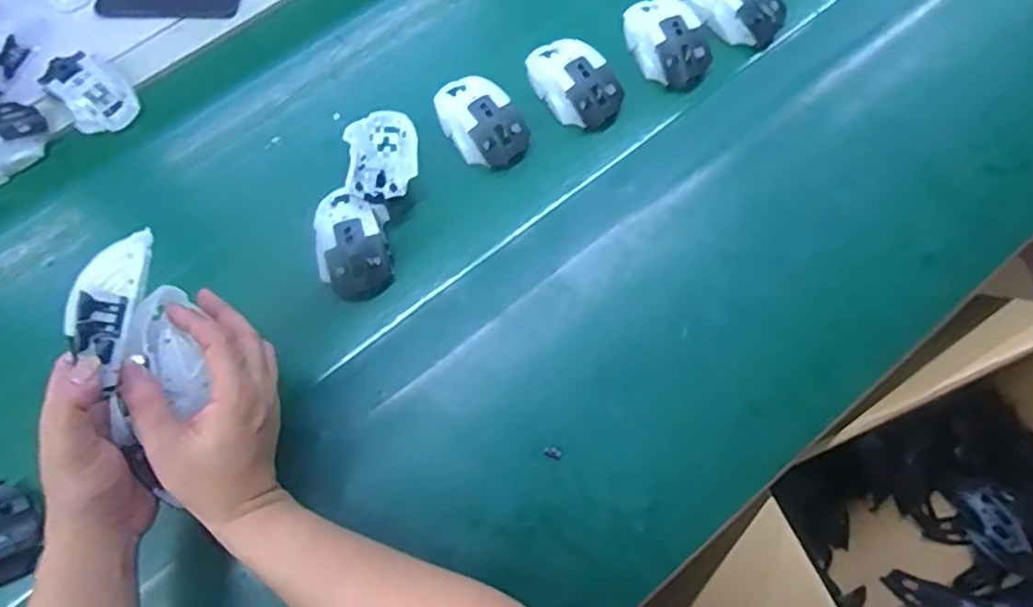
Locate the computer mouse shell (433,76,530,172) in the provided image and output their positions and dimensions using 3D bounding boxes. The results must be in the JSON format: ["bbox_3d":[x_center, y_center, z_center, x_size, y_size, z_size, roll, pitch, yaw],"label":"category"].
[{"bbox_3d":[-0.035,-0.182,0.621,0.072,0.036,0.113,-35,73,-9],"label":"computer mouse shell"}]

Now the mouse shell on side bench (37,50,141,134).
[{"bbox_3d":[-0.448,-0.225,0.660,0.068,0.034,0.111,-40,74,-11],"label":"mouse shell on side bench"}]

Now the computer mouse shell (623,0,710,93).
[{"bbox_3d":[0.155,-0.268,0.642,0.070,0.030,0.108,-12,71,-2],"label":"computer mouse shell"}]

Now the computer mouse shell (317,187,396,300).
[{"bbox_3d":[-0.150,-0.057,0.581,0.064,0.038,0.105,-11,71,-1],"label":"computer mouse shell"}]

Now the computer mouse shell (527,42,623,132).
[{"bbox_3d":[0.057,-0.224,0.630,0.071,0.037,0.114,-34,73,-9],"label":"computer mouse shell"}]

